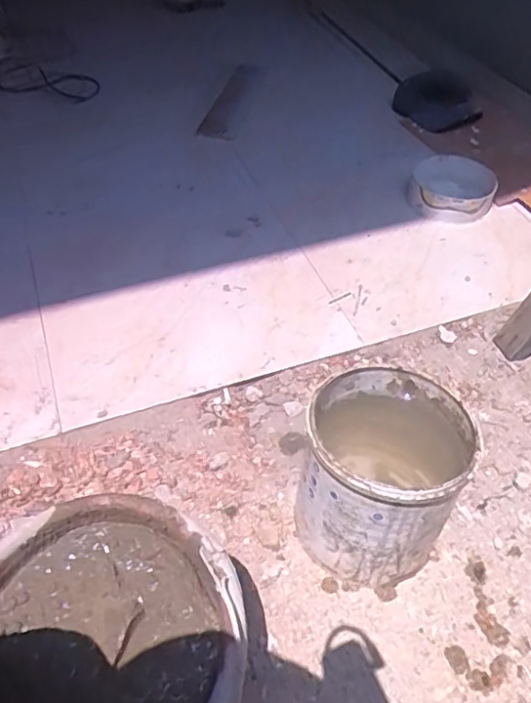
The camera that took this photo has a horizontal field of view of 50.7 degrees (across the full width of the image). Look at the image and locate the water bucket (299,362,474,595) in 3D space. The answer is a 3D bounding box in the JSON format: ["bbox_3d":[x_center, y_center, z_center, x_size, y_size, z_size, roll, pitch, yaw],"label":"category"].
[{"bbox_3d":[0.134,0.142,0.658,0.173,0.187,0.198,12,48,9],"label":"water bucket"}]

